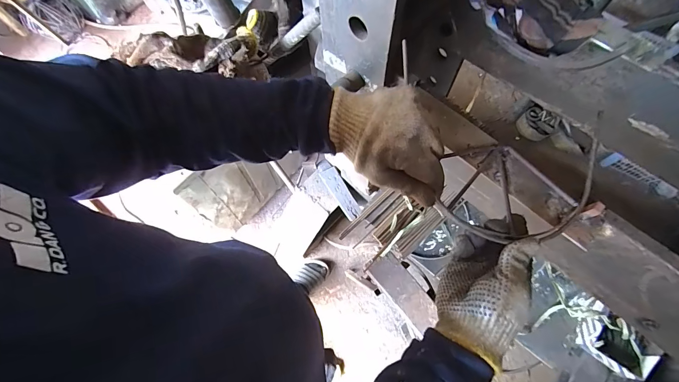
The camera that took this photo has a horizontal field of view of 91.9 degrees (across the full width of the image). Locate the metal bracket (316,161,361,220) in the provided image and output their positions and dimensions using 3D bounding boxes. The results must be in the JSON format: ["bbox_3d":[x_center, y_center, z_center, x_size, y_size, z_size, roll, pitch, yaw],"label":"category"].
[{"bbox_3d":[-0.005,-0.004,1.152,0.060,0.037,0.244,-29,70,-9],"label":"metal bracket"}]

